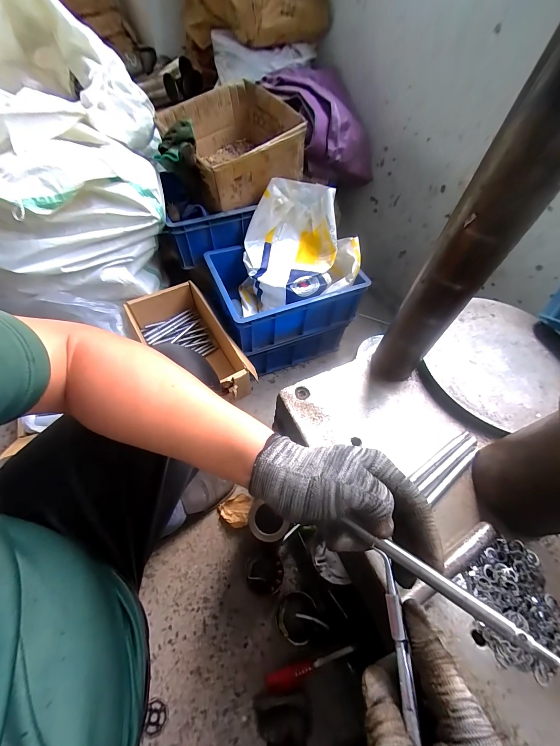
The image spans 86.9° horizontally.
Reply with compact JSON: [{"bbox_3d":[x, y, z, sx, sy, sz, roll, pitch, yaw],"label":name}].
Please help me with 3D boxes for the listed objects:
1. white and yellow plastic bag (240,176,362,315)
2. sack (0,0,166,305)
[{"bbox_3d":[0.051,-0.344,0.850,0.325,0.242,0.289,1,58,-4],"label":"white and yellow plastic bag"},{"bbox_3d":[-0.592,-0.495,0.723,0.567,0.444,0.534,-12,59,-11],"label":"sack"}]

